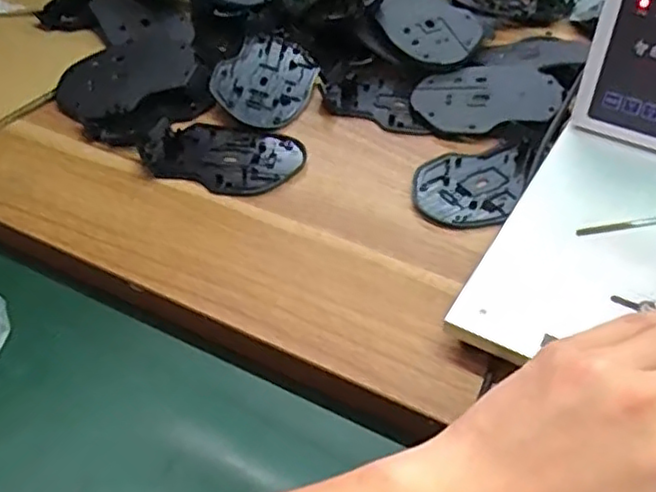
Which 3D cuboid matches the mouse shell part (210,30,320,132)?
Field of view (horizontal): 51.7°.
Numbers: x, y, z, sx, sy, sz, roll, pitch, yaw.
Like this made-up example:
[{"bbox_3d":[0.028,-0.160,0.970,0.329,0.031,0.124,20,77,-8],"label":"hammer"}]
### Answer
[{"bbox_3d":[-0.048,-0.137,0.551,0.072,0.023,0.103,19,55,18],"label":"mouse shell part"}]

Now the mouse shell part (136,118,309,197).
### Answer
[{"bbox_3d":[-0.077,-0.066,0.494,0.115,0.014,0.071,9,46,10],"label":"mouse shell part"}]

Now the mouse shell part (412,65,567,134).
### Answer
[{"bbox_3d":[0.123,-0.114,0.526,0.105,0.017,0.068,-6,46,-5],"label":"mouse shell part"}]

